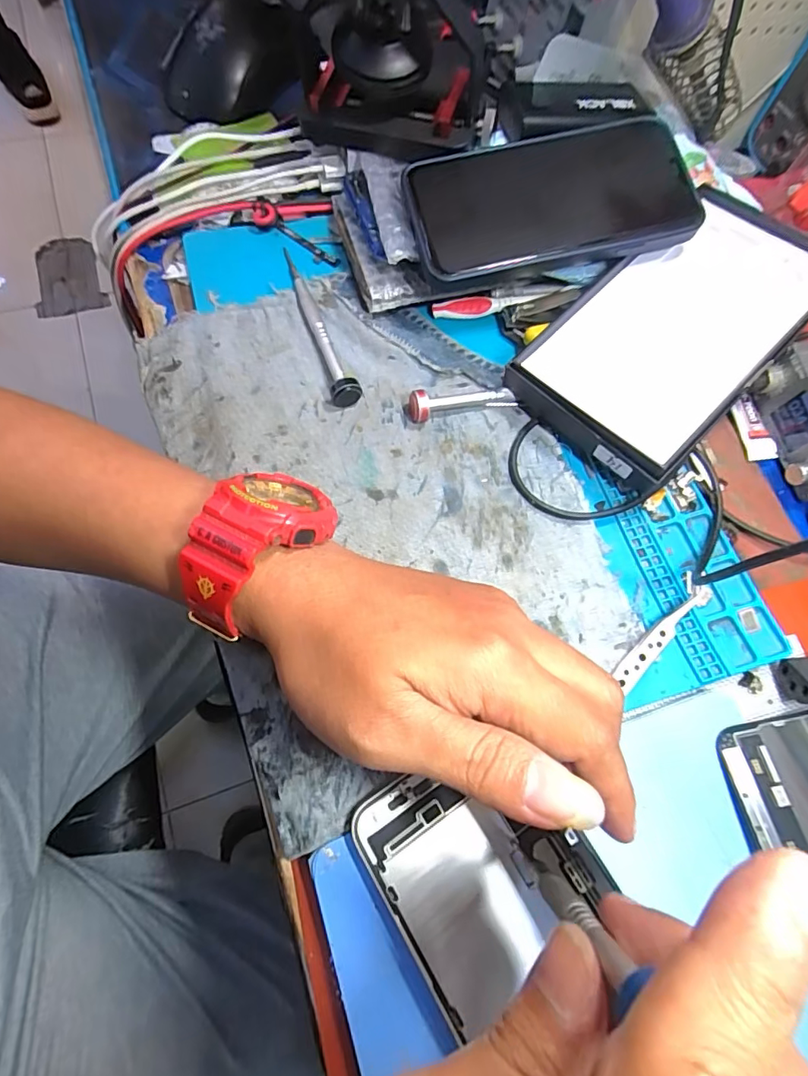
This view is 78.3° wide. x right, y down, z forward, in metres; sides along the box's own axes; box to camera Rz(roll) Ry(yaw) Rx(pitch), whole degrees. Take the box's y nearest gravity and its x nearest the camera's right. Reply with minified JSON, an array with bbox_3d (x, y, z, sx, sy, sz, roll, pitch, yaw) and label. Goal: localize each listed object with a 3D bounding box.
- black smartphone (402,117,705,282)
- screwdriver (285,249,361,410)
[{"bbox_3d":[0.088,-0.195,0.285,0.168,0.017,0.082,-11,75,-4],"label":"black smartphone"},{"bbox_3d":[-0.056,-0.131,0.296,0.016,0.015,0.121,-21,74,-13],"label":"screwdriver"}]

